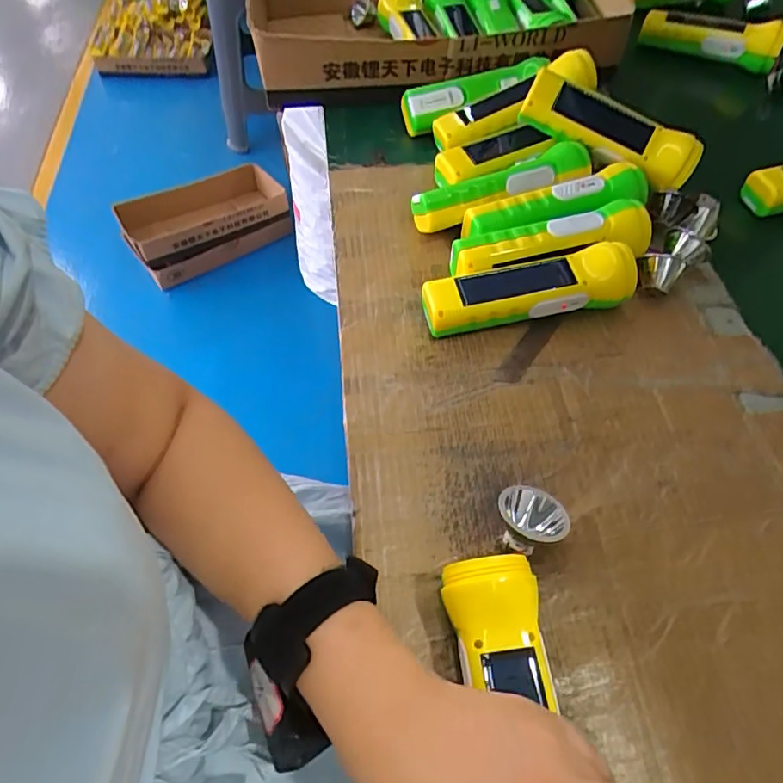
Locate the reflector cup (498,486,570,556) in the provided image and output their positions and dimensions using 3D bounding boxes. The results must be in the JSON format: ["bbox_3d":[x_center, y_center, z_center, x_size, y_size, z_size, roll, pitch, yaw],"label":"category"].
[{"bbox_3d":[0.086,0.080,0.332,0.037,0.032,0.040,0,58,-1],"label":"reflector cup"}]

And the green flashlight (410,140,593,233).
[{"bbox_3d":[0.104,-0.181,0.488,0.169,0.047,0.052,-21,60,-14],"label":"green flashlight"}]

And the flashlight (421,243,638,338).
[{"bbox_3d":[0.110,-0.080,0.424,0.163,0.045,0.043,-7,58,-6],"label":"flashlight"}]

